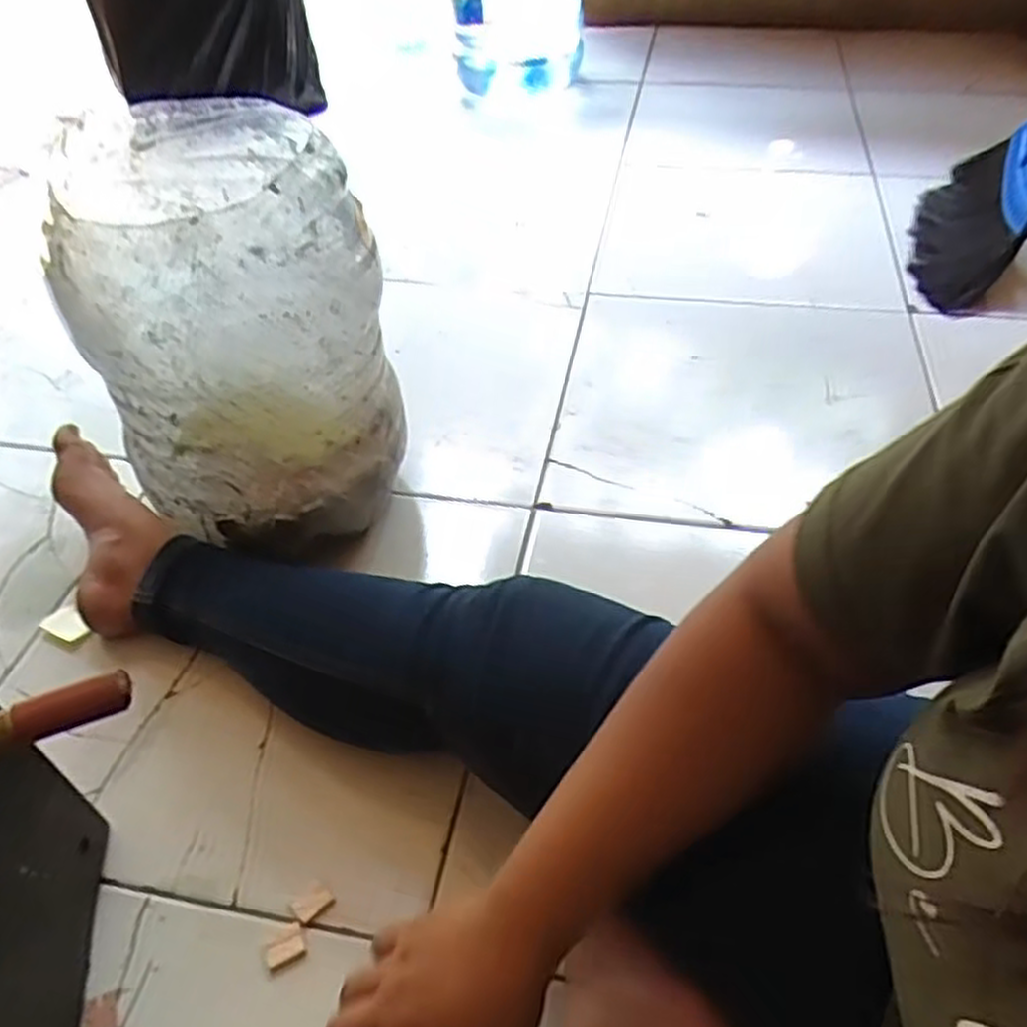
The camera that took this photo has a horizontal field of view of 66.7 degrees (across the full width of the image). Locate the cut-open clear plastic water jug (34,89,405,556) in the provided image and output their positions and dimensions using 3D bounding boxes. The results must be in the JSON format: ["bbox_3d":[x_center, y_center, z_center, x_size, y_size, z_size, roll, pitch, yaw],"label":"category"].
[{"bbox_3d":[-0.221,-0.155,0.653,0.223,0.277,0.242,-15,47,-11],"label":"cut-open clear plastic water jug"}]

